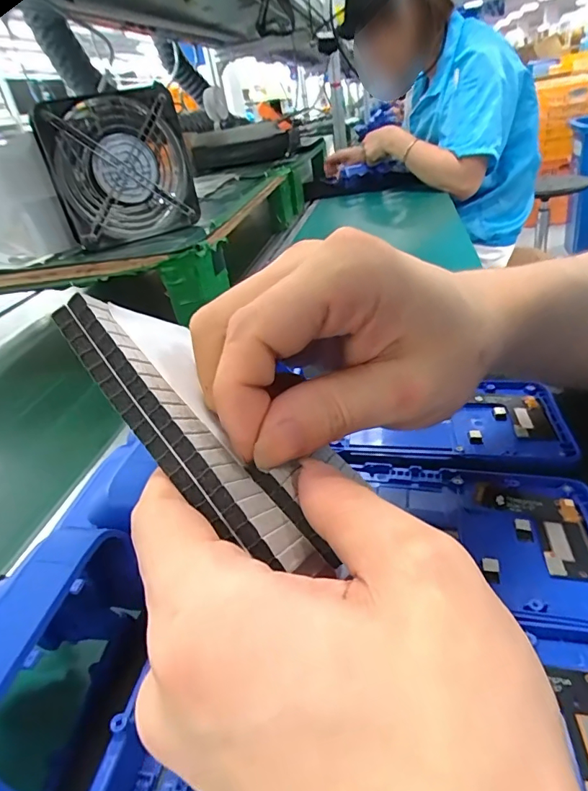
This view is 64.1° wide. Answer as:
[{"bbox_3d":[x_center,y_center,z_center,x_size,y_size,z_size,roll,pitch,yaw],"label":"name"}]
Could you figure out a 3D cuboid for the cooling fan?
[{"bbox_3d":[-0.192,-0.254,0.525,0.151,0.144,0.038,-21,33,-17],"label":"cooling fan"}]

